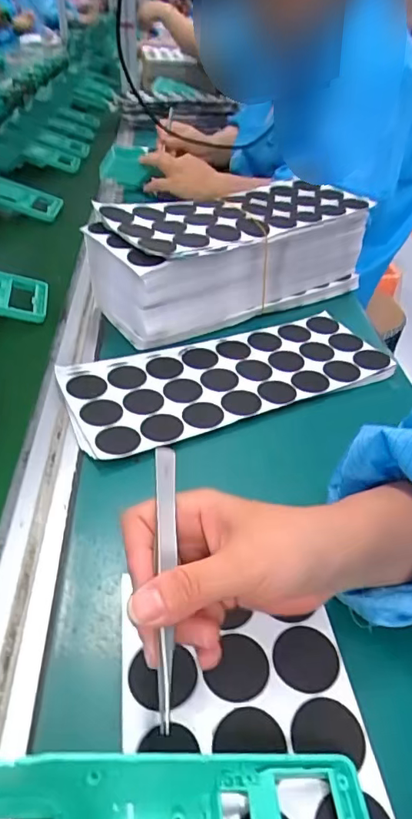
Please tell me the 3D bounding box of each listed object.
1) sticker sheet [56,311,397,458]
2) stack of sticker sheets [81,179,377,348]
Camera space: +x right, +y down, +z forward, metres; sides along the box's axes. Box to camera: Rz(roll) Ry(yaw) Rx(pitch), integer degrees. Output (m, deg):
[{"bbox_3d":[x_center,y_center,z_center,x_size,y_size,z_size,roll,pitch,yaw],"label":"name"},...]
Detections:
[{"bbox_3d":[0.027,-0.033,0.473,0.302,0.006,0.130,-13,42,-20],"label":"sticker sheet"},{"bbox_3d":[0.032,-0.173,0.570,0.311,0.098,0.117,-24,47,-30],"label":"stack of sticker sheets"}]

